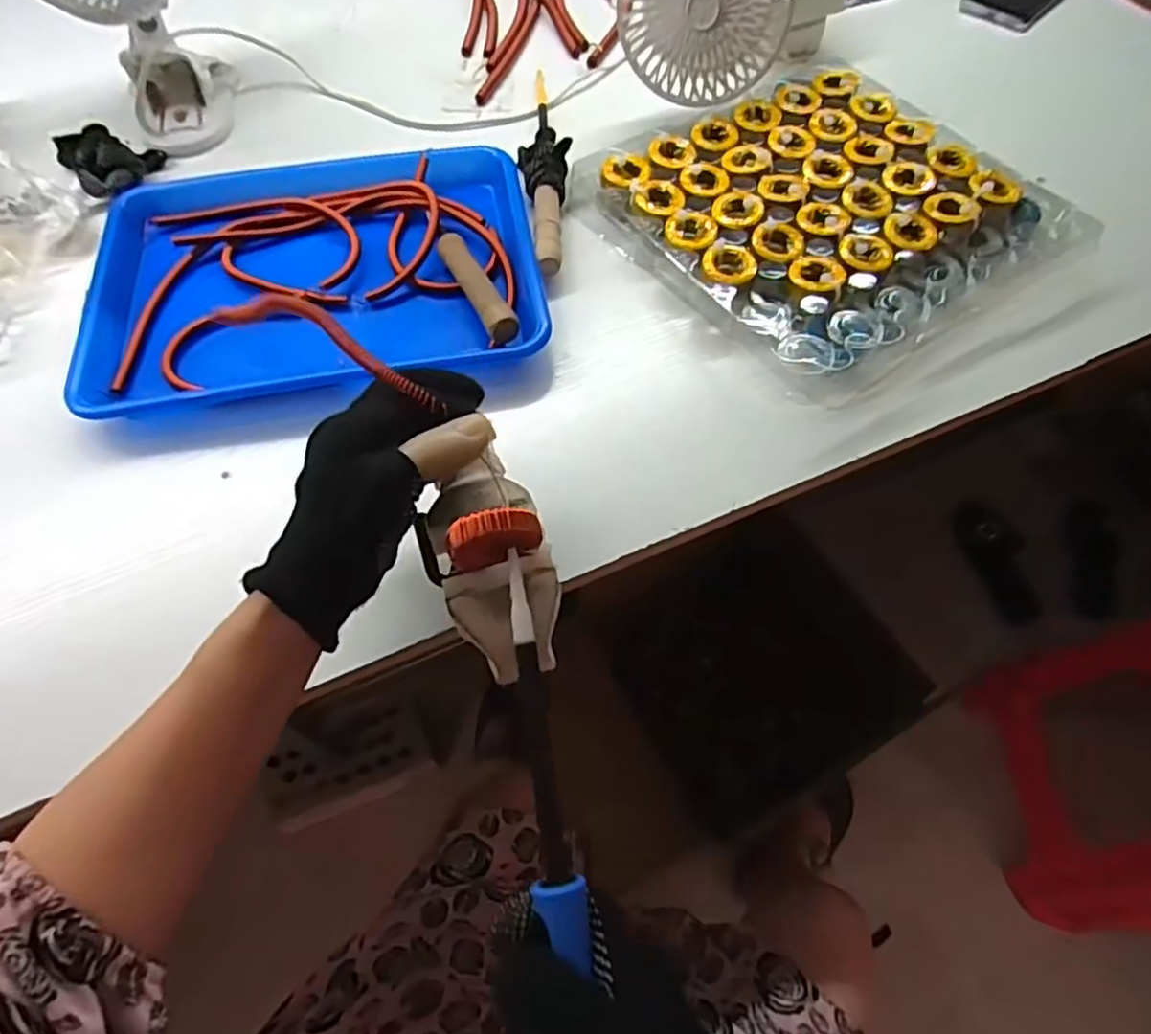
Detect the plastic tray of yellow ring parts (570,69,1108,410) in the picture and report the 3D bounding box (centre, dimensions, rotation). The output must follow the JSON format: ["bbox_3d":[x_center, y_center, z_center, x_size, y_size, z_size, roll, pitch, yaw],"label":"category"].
[{"bbox_3d":[0.193,-0.253,0.565,0.284,0.035,0.301,-29,63,-14],"label":"plastic tray of yellow ring parts"}]

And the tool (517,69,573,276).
[{"bbox_3d":[-0.028,-0.318,0.607,0.043,0.034,0.294,-5,60,-1],"label":"tool"}]

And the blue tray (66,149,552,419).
[{"bbox_3d":[-0.197,-0.198,0.547,0.328,0.030,0.257,-8,60,-2],"label":"blue tray"}]

